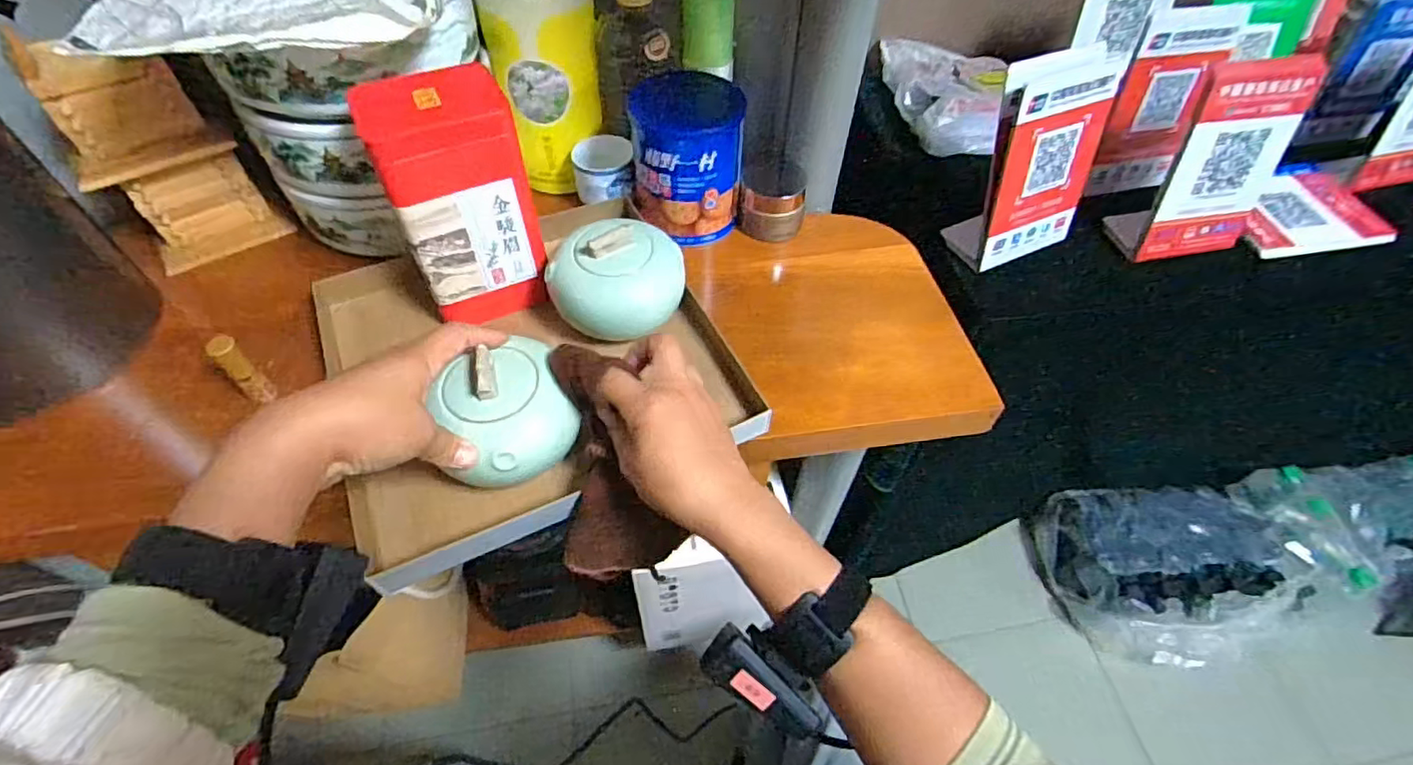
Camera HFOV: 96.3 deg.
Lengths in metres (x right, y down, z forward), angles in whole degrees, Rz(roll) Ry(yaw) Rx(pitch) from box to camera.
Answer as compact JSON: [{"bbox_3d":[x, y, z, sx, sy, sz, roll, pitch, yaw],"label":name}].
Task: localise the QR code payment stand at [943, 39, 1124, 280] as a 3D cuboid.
[{"bbox_3d":[0.289,-0.189,0.549,0.118,0.161,0.065,-20,57,-15],"label":"QR code payment stand"}]

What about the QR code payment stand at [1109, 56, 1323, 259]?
[{"bbox_3d":[0.463,-0.193,0.571,0.123,0.169,0.060,-11,56,-10],"label":"QR code payment stand"}]

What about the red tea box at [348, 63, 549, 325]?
[{"bbox_3d":[-0.185,-0.137,0.481,0.102,0.164,0.076,-23,58,-17],"label":"red tea box"}]

